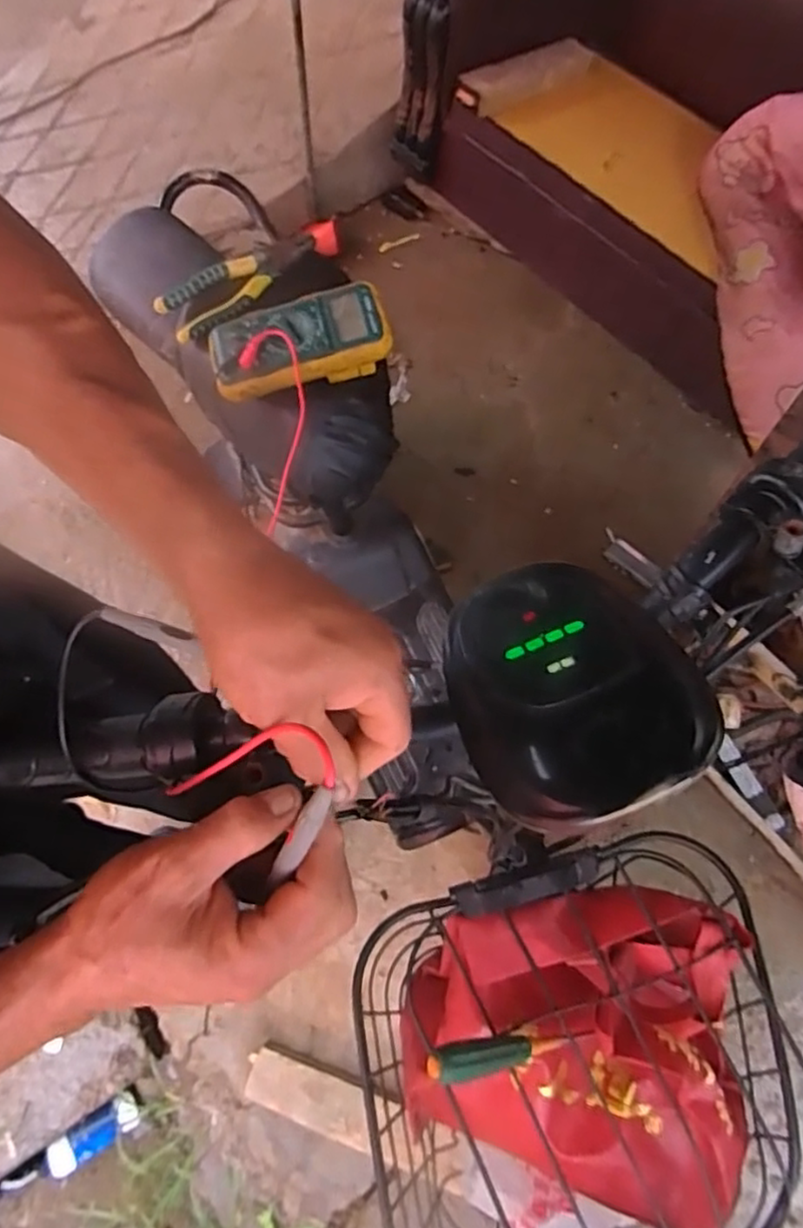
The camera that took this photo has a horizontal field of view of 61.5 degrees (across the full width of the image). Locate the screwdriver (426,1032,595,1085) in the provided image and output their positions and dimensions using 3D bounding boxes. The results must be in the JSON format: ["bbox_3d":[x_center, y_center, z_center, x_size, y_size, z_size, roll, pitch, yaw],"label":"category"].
[{"bbox_3d":[0.082,0.326,0.502,0.147,0.019,0.023,13,62,-31],"label":"screwdriver"}]

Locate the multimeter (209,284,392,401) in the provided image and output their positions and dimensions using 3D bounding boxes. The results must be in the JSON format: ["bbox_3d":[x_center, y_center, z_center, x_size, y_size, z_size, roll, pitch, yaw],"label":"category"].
[{"bbox_3d":[-0.110,-0.293,0.723,0.190,0.045,0.098,-9,67,-5],"label":"multimeter"}]

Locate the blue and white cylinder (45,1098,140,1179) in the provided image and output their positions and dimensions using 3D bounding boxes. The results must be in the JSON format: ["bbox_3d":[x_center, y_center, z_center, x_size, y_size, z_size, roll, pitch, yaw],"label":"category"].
[{"bbox_3d":[-0.583,0.987,1.274,0.173,0.055,0.068,-30,70,-13],"label":"blue and white cylinder"}]

